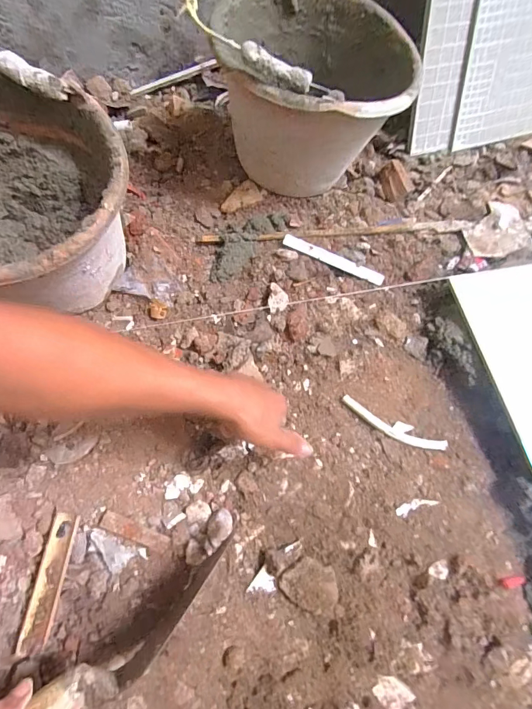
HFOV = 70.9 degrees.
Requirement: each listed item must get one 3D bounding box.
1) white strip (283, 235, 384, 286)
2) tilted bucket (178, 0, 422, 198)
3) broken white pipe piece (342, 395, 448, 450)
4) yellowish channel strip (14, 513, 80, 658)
[{"bbox_3d":[0.106,-0.149,0.590,0.167,0.008,0.019,24,82,0],"label":"white strip"},{"bbox_3d":[0.065,-0.383,0.564,0.283,0.226,0.241,-18,70,-8],"label":"tilted bucket"},{"bbox_3d":[0.170,0.098,0.506,0.145,0.008,0.027,25,70,8],"label":"broken white pipe piece"},{"bbox_3d":[-0.244,0.256,0.421,0.033,0.014,0.138,7,69,1],"label":"yellowish channel strip"}]

